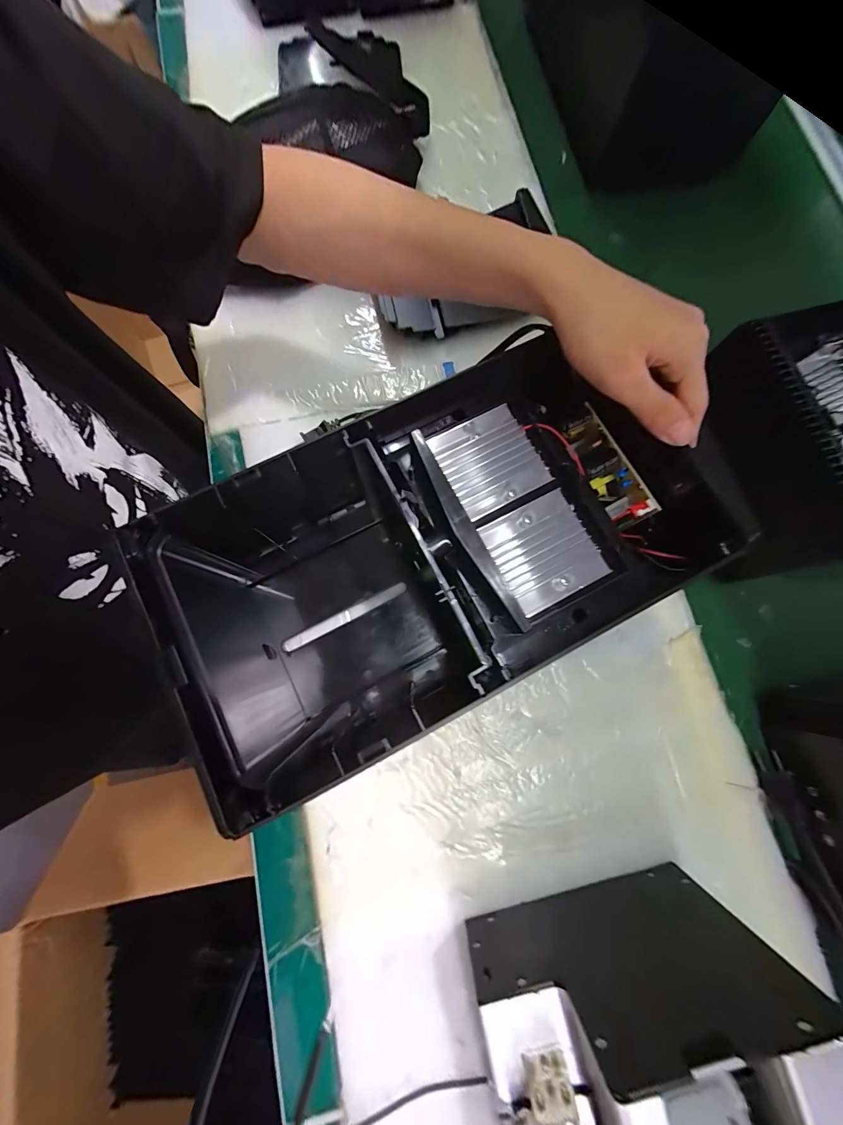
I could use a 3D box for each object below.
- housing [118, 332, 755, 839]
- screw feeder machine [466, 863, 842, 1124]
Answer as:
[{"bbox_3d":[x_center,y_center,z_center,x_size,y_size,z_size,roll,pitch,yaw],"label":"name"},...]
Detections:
[{"bbox_3d":[0.013,-0.008,0.295,0.357,0.142,0.203,-31,80,-6],"label":"housing"},{"bbox_3d":[0.135,0.314,0.230,0.171,0.141,0.126,-14,79,-3],"label":"screw feeder machine"}]

